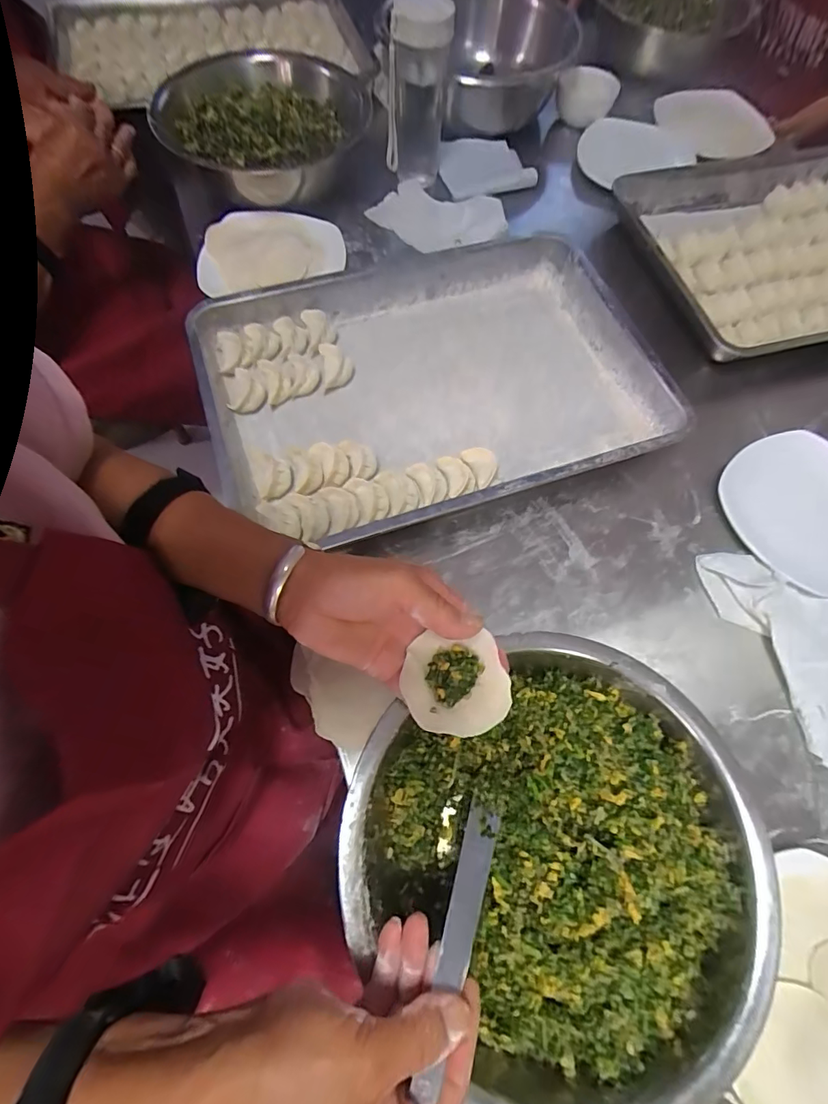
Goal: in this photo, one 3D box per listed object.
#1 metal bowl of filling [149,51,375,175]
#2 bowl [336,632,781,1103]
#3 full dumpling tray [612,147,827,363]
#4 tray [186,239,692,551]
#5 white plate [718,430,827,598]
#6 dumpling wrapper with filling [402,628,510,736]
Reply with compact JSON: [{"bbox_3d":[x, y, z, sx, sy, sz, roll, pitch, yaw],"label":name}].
[{"bbox_3d":[-0.222,-0.614,0.677,0.246,0.084,0.291,26,70,7],"label":"metal bowl of filling"},{"bbox_3d":[0.102,0.213,0.343,0.267,0.104,0.273,1,69,-3],"label":"bowl"},{"bbox_3d":[0.560,-0.449,0.664,0.481,0.029,0.366,-12,70,-8],"label":"full dumpling tray"},{"bbox_3d":[0.024,-0.203,0.549,0.489,0.068,0.355,-18,71,-10],"label":"tray"},{"bbox_3d":[0.429,-0.045,0.509,0.166,0.024,0.178,1,69,-3],"label":"white plate"},{"bbox_3d":[0.028,0.088,0.314,0.069,0.011,0.066,1,69,-3],"label":"dumpling wrapper with filling"}]

